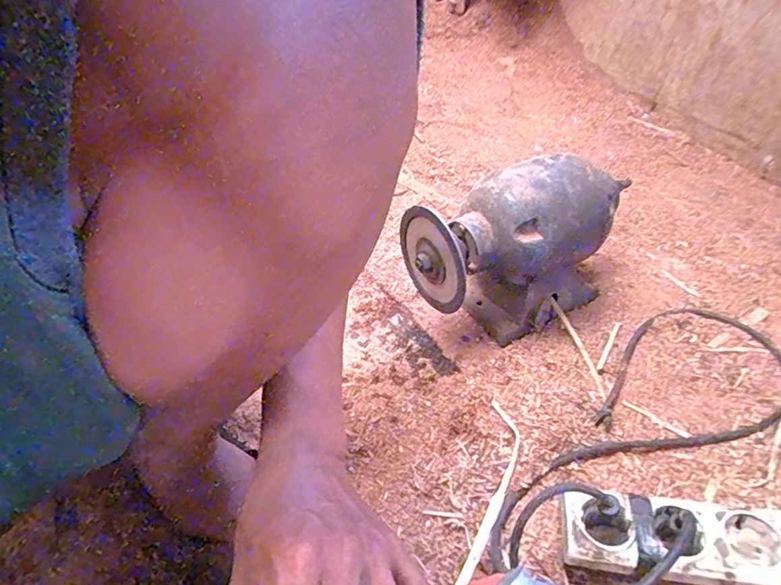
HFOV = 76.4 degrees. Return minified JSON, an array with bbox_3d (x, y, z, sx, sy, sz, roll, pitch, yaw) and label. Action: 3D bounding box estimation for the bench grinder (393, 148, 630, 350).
[{"bbox_3d":[0.153,-0.043,0.601,0.266,0.194,0.123,-14,43,-13],"label":"bench grinder"}]

